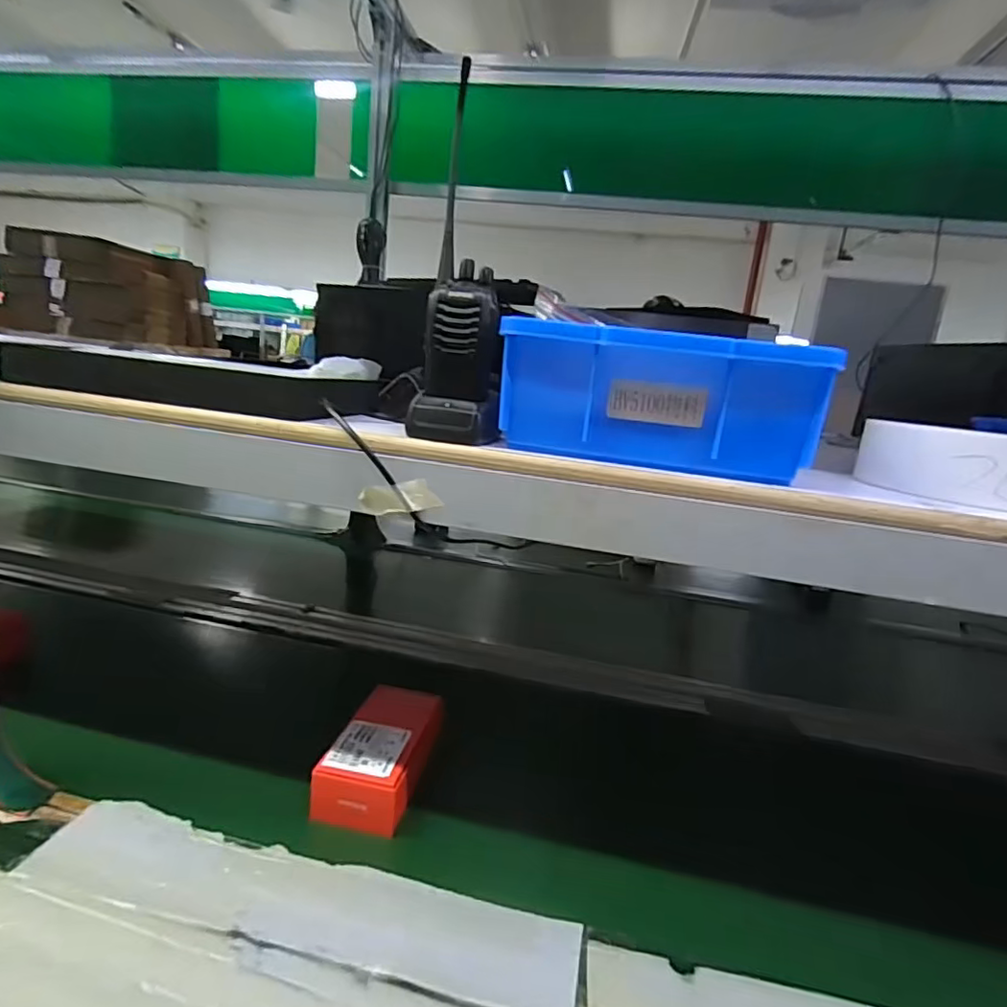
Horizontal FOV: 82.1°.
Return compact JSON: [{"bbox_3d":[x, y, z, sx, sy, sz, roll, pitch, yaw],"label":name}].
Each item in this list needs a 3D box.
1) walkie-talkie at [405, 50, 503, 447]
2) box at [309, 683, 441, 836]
[{"bbox_3d":[-0.029,-0.180,0.449,0.072,0.258,0.062,6,13,-2],"label":"walkie-talkie"},{"bbox_3d":[-0.138,0.285,0.678,0.095,0.057,0.182,8,13,7],"label":"box"}]

